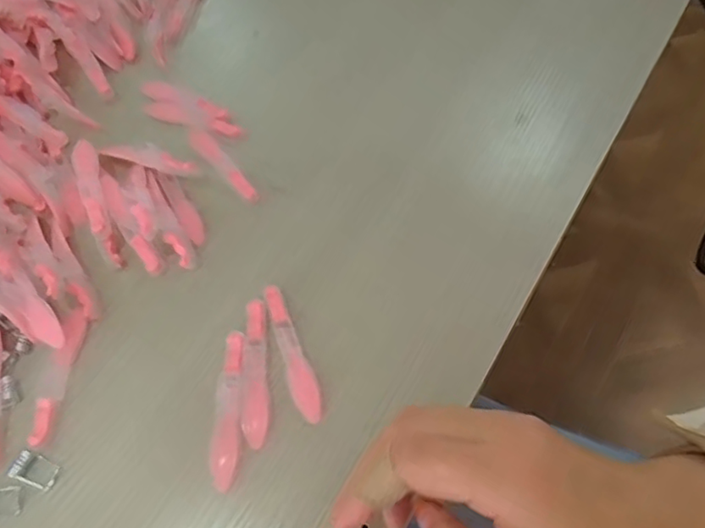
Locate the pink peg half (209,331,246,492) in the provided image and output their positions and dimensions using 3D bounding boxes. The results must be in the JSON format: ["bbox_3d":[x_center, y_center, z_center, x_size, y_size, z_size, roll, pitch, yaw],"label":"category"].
[{"bbox_3d":[-0.062,0.071,0.298,0.014,0.006,0.076,-1,59,4],"label":"pink peg half"}]

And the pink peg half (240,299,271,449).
[{"bbox_3d":[-0.050,0.053,0.306,0.014,0.010,0.077,-3,59,3],"label":"pink peg half"}]

